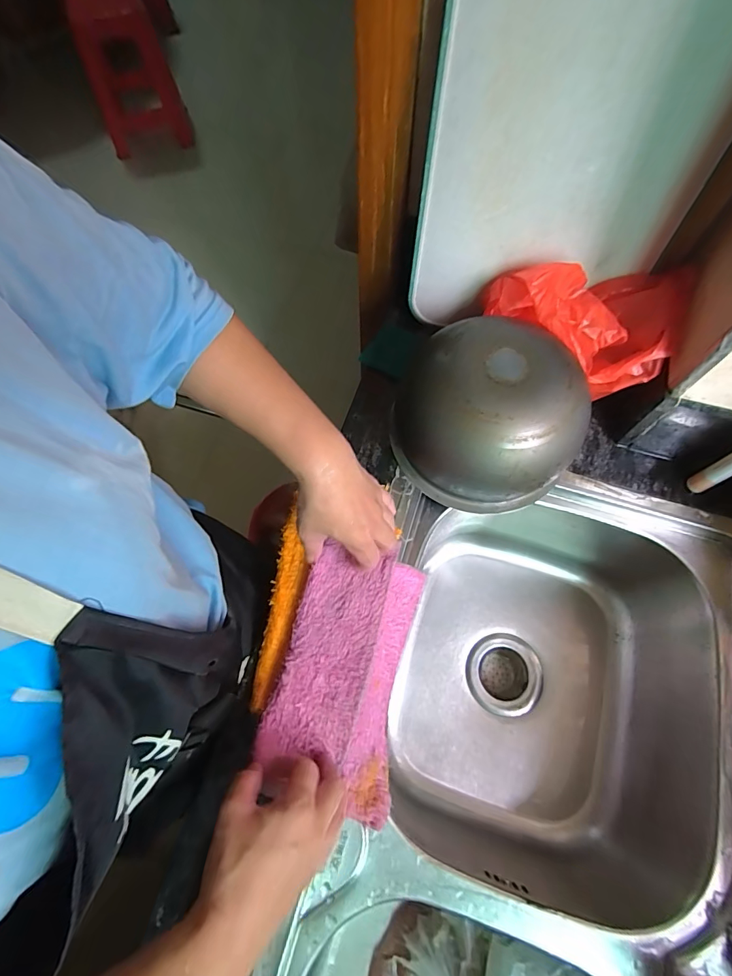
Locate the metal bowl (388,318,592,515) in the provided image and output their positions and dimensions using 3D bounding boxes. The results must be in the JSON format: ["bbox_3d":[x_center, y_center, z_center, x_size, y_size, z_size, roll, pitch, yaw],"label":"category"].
[{"bbox_3d":[0.133,-0.083,0.493,0.197,0.132,0.176,10,68,4],"label":"metal bowl"}]

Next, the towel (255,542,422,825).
[{"bbox_3d":[-0.021,0.189,0.448,0.125,0.050,0.240,11,68,5],"label":"towel"}]

